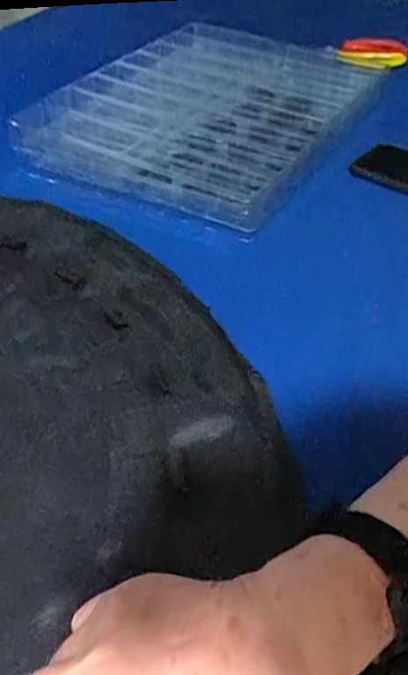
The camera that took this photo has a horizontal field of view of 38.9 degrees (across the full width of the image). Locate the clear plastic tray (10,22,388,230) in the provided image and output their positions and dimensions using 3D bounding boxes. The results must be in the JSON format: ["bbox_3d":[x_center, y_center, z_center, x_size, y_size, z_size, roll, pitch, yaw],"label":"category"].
[{"bbox_3d":[0.015,-0.324,0.768,0.355,0.036,0.458,22,48,24],"label":"clear plastic tray"}]

